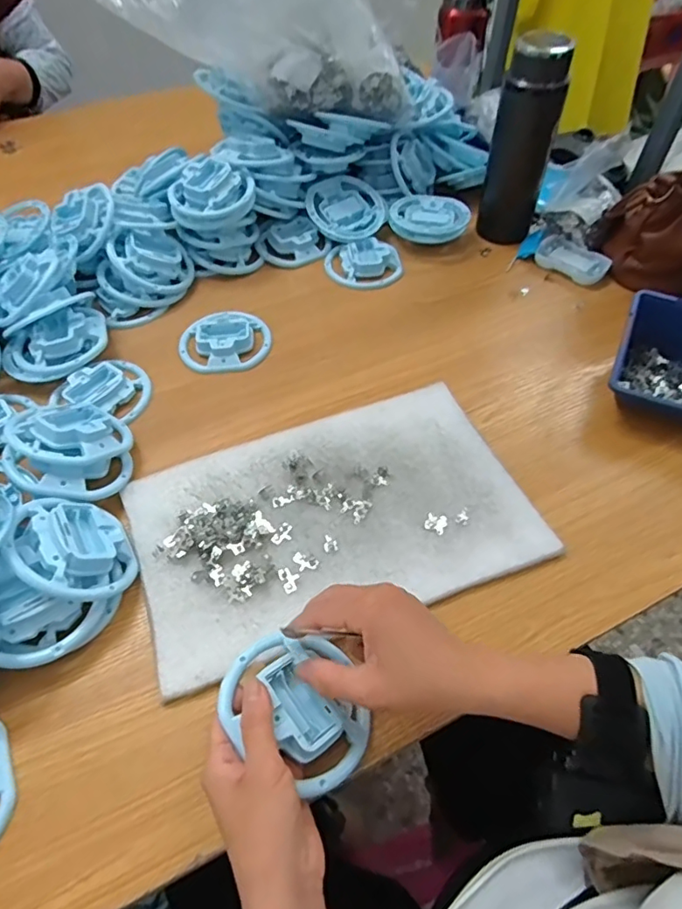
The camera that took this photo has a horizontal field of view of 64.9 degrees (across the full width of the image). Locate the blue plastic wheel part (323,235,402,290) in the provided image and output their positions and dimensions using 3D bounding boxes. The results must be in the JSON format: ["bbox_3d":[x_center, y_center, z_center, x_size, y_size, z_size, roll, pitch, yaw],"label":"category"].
[{"bbox_3d":[0.030,-0.251,0.698,0.096,0.018,0.084,-7,54,-5],"label":"blue plastic wheel part"}]

